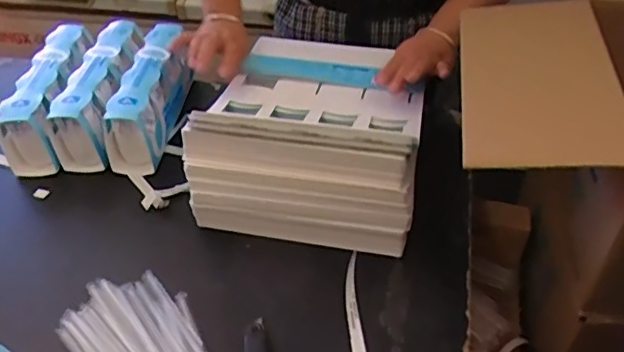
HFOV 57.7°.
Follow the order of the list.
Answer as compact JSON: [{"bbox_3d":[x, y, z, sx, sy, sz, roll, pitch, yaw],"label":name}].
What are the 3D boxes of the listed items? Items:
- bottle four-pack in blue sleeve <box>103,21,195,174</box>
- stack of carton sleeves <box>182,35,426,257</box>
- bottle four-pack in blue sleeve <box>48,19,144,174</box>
[{"bbox_3d":[-0.245,-0.127,0.874,0.075,0.115,0.257,3,42,2],"label":"bottle four-pack in blue sleeve"},{"bbox_3d":[0.006,-0.073,0.797,0.273,0.160,0.338,8,42,7],"label":"stack of carton sleeves"},{"bbox_3d":[-0.317,-0.131,0.879,0.081,0.104,0.256,3,42,2],"label":"bottle four-pack in blue sleeve"}]

